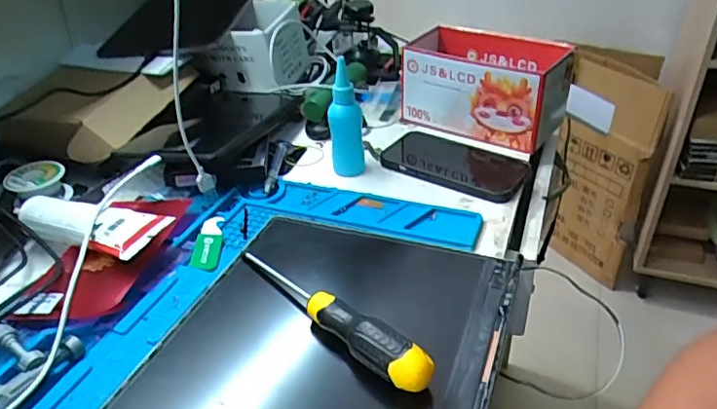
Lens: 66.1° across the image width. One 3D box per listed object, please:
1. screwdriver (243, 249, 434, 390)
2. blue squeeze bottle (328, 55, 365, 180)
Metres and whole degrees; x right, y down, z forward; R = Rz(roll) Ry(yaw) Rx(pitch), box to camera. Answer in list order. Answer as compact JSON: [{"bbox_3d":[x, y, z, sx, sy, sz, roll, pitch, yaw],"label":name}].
[{"bbox_3d":[-0.017,0.076,0.379,0.160,0.024,0.023,26,44,37],"label":"screwdriver"},{"bbox_3d":[-0.013,-0.087,0.566,0.034,0.113,0.028,-4,34,-1],"label":"blue squeeze bottle"}]

